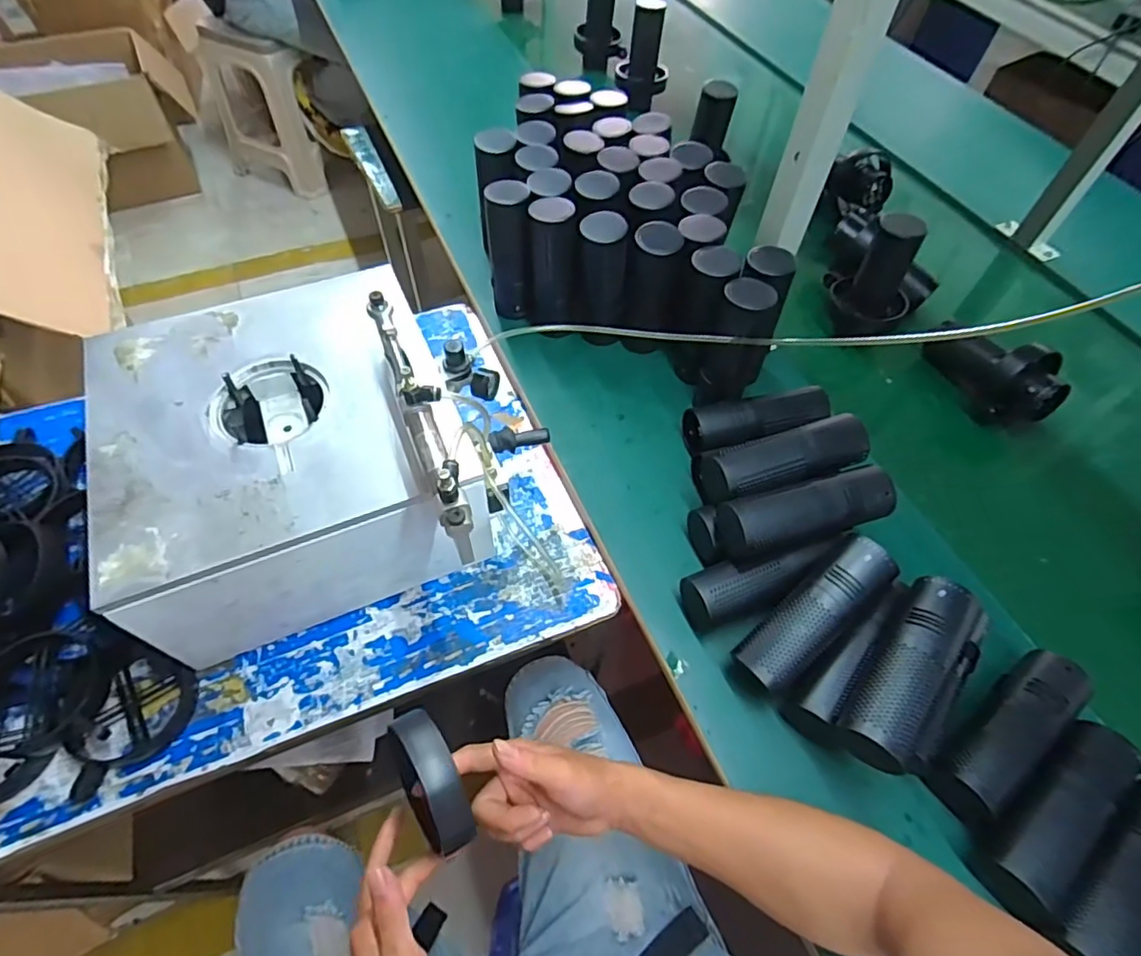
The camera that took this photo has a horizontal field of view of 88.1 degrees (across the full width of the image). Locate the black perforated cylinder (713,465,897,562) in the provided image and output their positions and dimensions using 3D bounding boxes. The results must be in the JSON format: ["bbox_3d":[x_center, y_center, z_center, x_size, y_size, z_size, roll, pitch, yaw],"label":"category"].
[{"bbox_3d":[0.227,0.032,0.567,0.159,0.054,0.052,-12,58,-11],"label":"black perforated cylinder"}]

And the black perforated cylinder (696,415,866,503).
[{"bbox_3d":[0.216,-0.026,0.589,0.164,0.055,0.061,-15,59,-12],"label":"black perforated cylinder"}]

